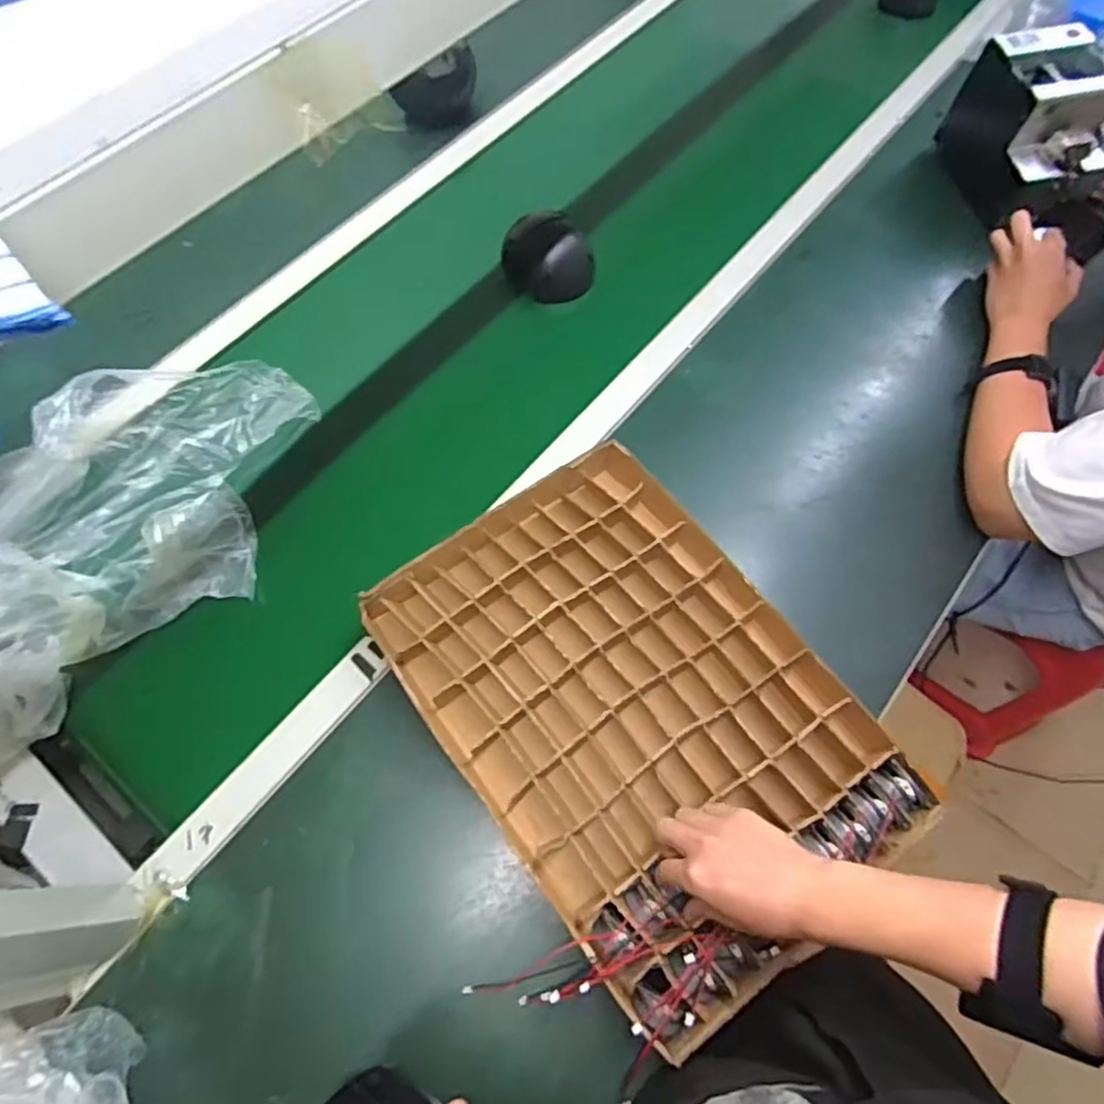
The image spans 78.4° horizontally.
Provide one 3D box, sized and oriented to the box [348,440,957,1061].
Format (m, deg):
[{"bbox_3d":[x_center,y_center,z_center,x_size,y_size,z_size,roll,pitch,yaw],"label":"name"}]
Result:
[{"bbox_3d":[0.073,0.140,0.631,0.319,0.054,0.450,-34,70,-14],"label":"box"}]

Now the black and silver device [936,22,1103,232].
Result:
[{"bbox_3d":[0.629,-0.547,0.878,0.148,0.141,0.199,-20,67,-9],"label":"black and silver device"}]

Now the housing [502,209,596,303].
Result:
[{"bbox_3d":[-0.005,-0.377,0.857,0.117,0.074,0.092,0,65,0],"label":"housing"}]

